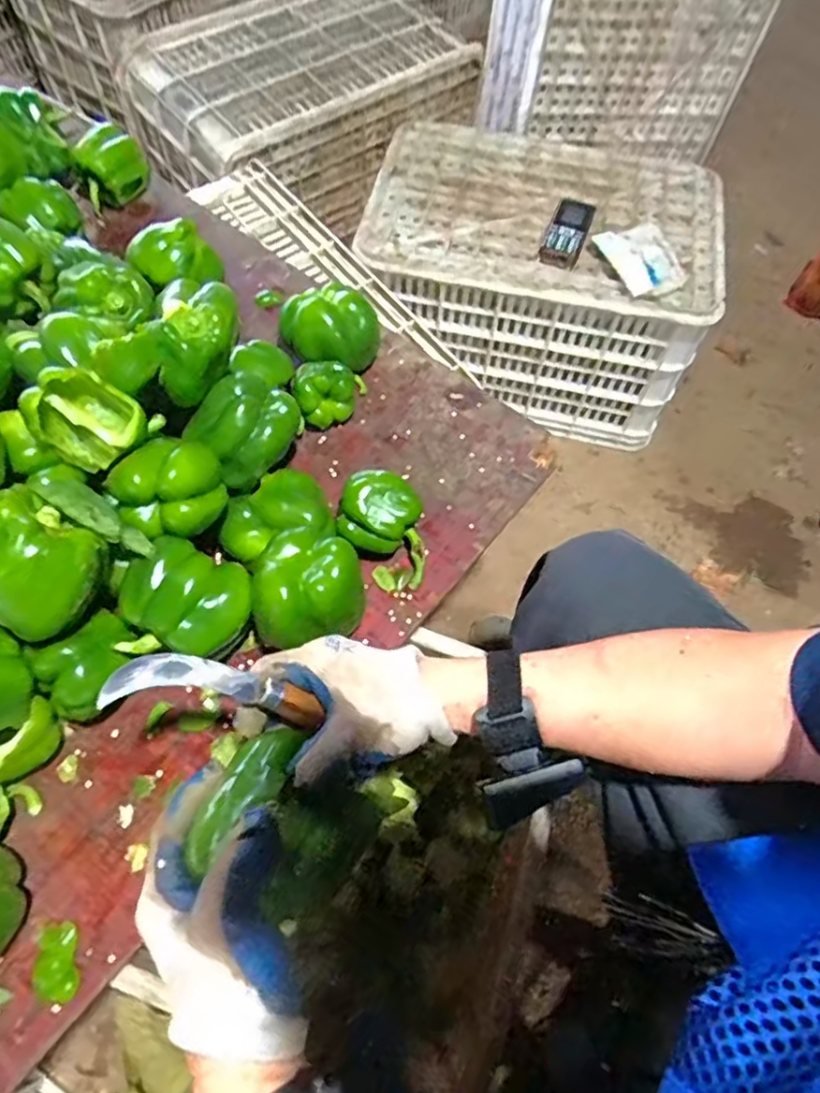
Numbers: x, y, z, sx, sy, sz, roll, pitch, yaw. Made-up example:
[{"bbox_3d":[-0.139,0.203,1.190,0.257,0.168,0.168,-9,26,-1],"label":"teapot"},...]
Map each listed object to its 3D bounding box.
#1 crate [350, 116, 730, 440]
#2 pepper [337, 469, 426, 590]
[{"bbox_3d":[0.195,-0.444,1.035,0.509,0.271,0.364,14,63,3],"label":"crate"},{"bbox_3d":[-0.019,-0.022,0.560,0.092,0.061,0.064,26,65,9],"label":"pepper"}]

